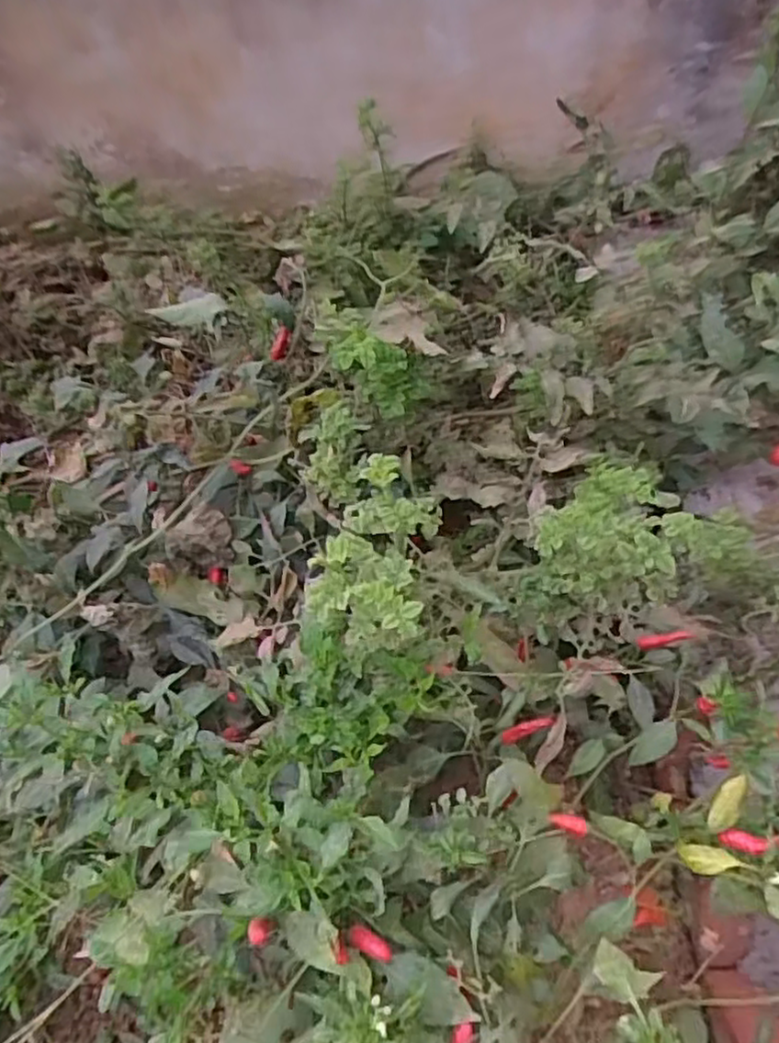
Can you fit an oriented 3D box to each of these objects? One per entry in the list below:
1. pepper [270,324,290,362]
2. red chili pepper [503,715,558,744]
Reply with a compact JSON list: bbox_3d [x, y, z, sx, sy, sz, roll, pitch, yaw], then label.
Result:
[{"bbox_3d":[-0.099,-0.161,0.635,0.012,0.037,0.015,40,40,23],"label":"pepper"},{"bbox_3d":[0.089,0.134,0.454,0.039,0.010,0.009,-30,56,21],"label":"red chili pepper"}]

